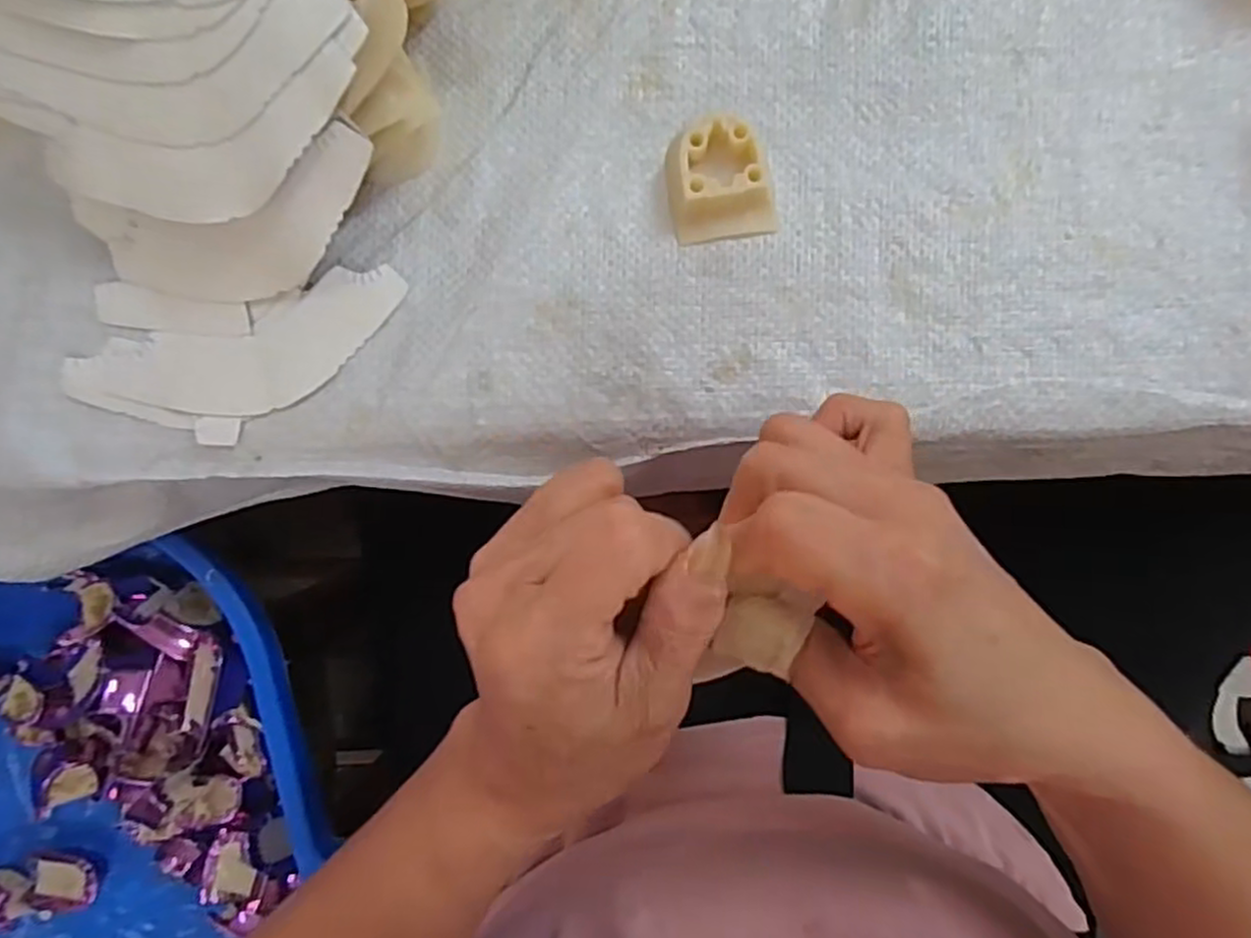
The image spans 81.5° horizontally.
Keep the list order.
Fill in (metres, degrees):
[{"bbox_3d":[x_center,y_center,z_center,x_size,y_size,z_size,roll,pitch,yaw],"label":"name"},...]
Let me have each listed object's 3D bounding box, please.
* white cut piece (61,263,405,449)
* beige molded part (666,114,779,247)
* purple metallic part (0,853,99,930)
[{"bbox_3d":[-0.145,-0.039,0.277,0.129,0.004,0.047,-18,86,1],"label":"white cut piece"},{"bbox_3d":[0.035,-0.107,0.269,0.038,0.017,0.038,-9,87,2],"label":"beige molded part"},{"bbox_3d":[-0.425,0.303,0.519,0.086,0.028,0.044,-10,89,2],"label":"purple metallic part"}]

